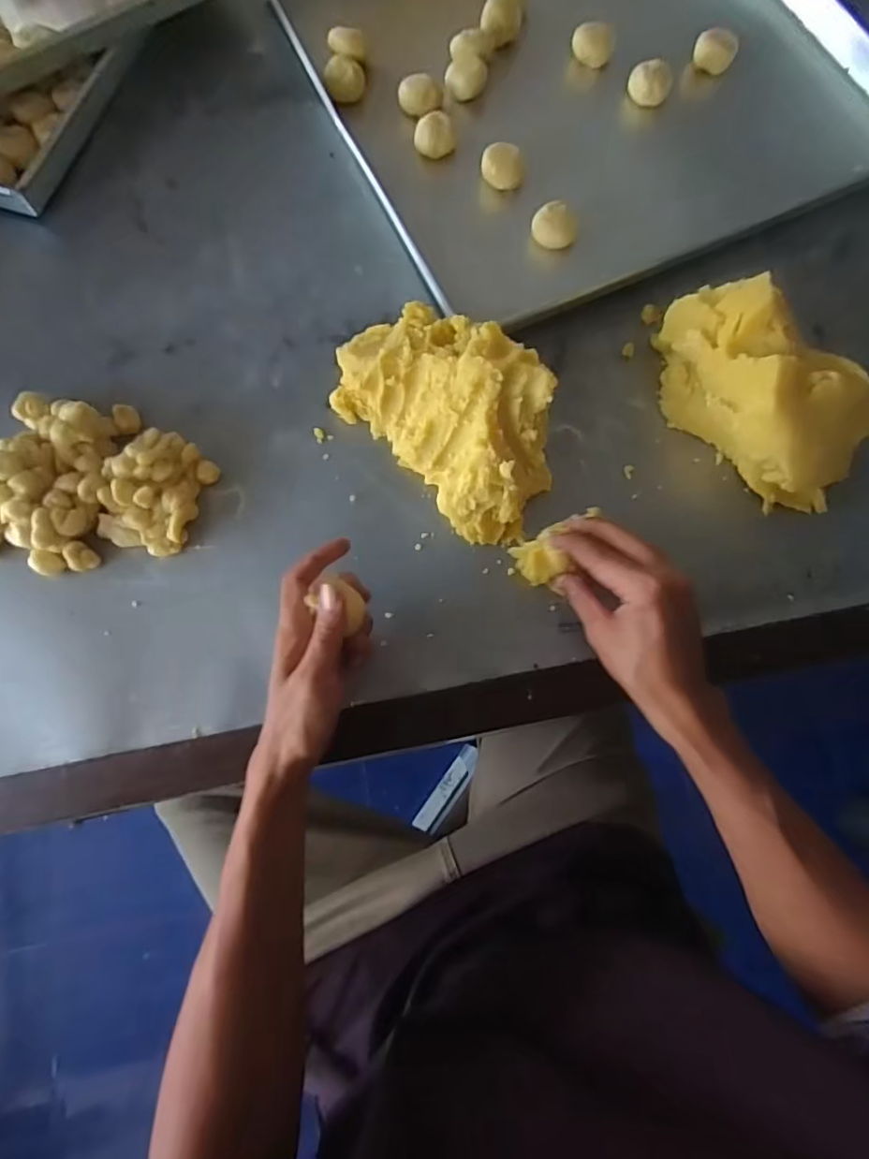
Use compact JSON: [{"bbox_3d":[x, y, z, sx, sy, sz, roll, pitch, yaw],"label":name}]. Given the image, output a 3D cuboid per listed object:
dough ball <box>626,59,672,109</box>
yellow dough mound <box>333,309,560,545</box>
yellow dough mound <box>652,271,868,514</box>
[{"bbox_3d":[0.209,-0.481,0.560,0.039,0.036,0.032,18,77,4],"label":"dough ball"},{"bbox_3d":[0.015,-0.139,0.456,0.122,0.077,0.227,-43,81,-9],"label":"yellow dough mound"},{"bbox_3d":[0.262,-0.155,0.458,0.193,0.085,0.112,41,80,9],"label":"yellow dough mound"}]

